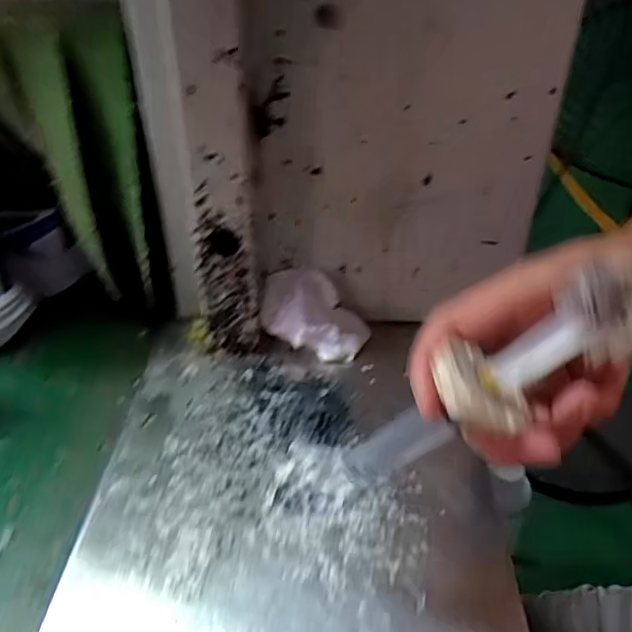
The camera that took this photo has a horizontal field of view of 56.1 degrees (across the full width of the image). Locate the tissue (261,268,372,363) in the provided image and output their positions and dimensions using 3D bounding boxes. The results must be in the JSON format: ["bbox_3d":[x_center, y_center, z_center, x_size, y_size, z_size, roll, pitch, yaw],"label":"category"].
[{"bbox_3d":[0.000,-0.002,0.452,0.078,0.045,0.045,11,38,14],"label":"tissue"}]

